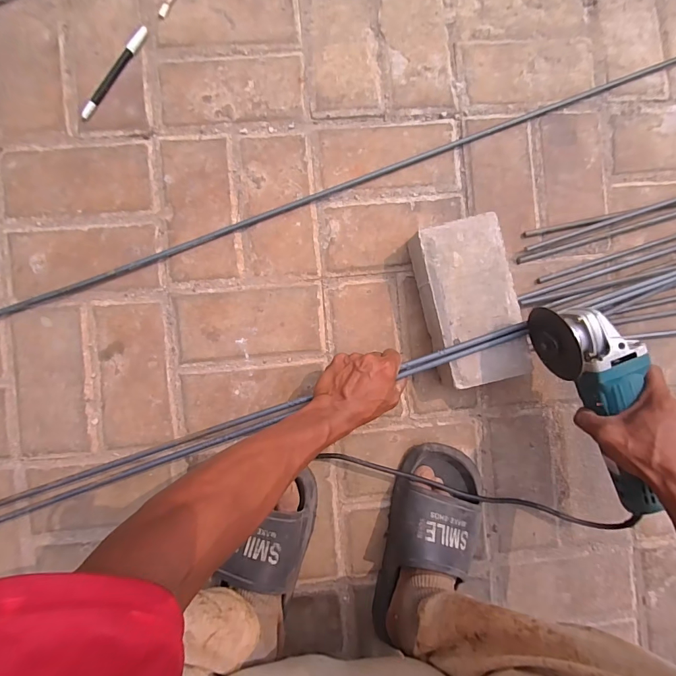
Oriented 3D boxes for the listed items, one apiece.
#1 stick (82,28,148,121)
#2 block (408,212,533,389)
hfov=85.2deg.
[{"bbox_3d":[-0.300,-0.356,0.493,0.015,0.011,0.146,32,88,-2],"label":"stick"},{"bbox_3d":[0.168,-0.045,0.484,0.106,0.062,0.203,-12,90,-3],"label":"block"}]

